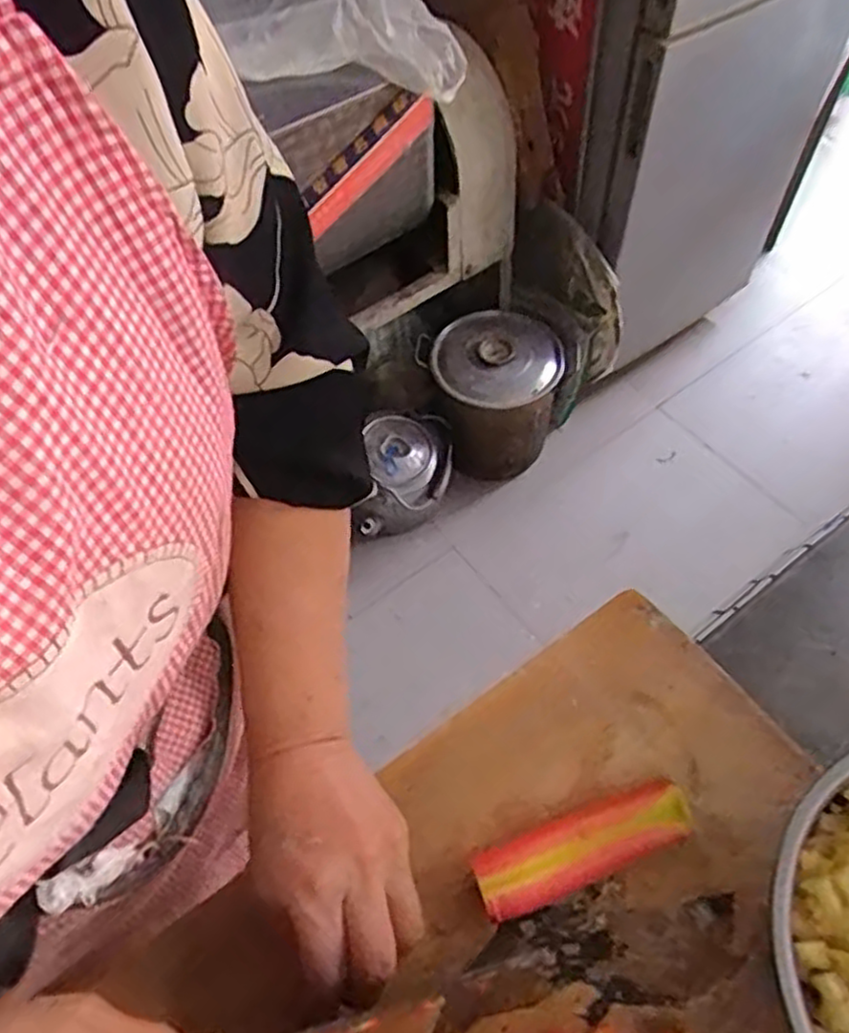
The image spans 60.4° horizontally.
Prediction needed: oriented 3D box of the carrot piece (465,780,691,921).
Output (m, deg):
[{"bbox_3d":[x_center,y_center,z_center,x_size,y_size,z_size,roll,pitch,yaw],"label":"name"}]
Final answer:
[{"bbox_3d":[0.091,0.189,0.420,0.127,0.022,0.036,-20,60,-9],"label":"carrot piece"}]

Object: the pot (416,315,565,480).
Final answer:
[{"bbox_3d":[0.156,-0.252,1.498,0.256,0.240,0.264,-1,59,2],"label":"pot"}]

